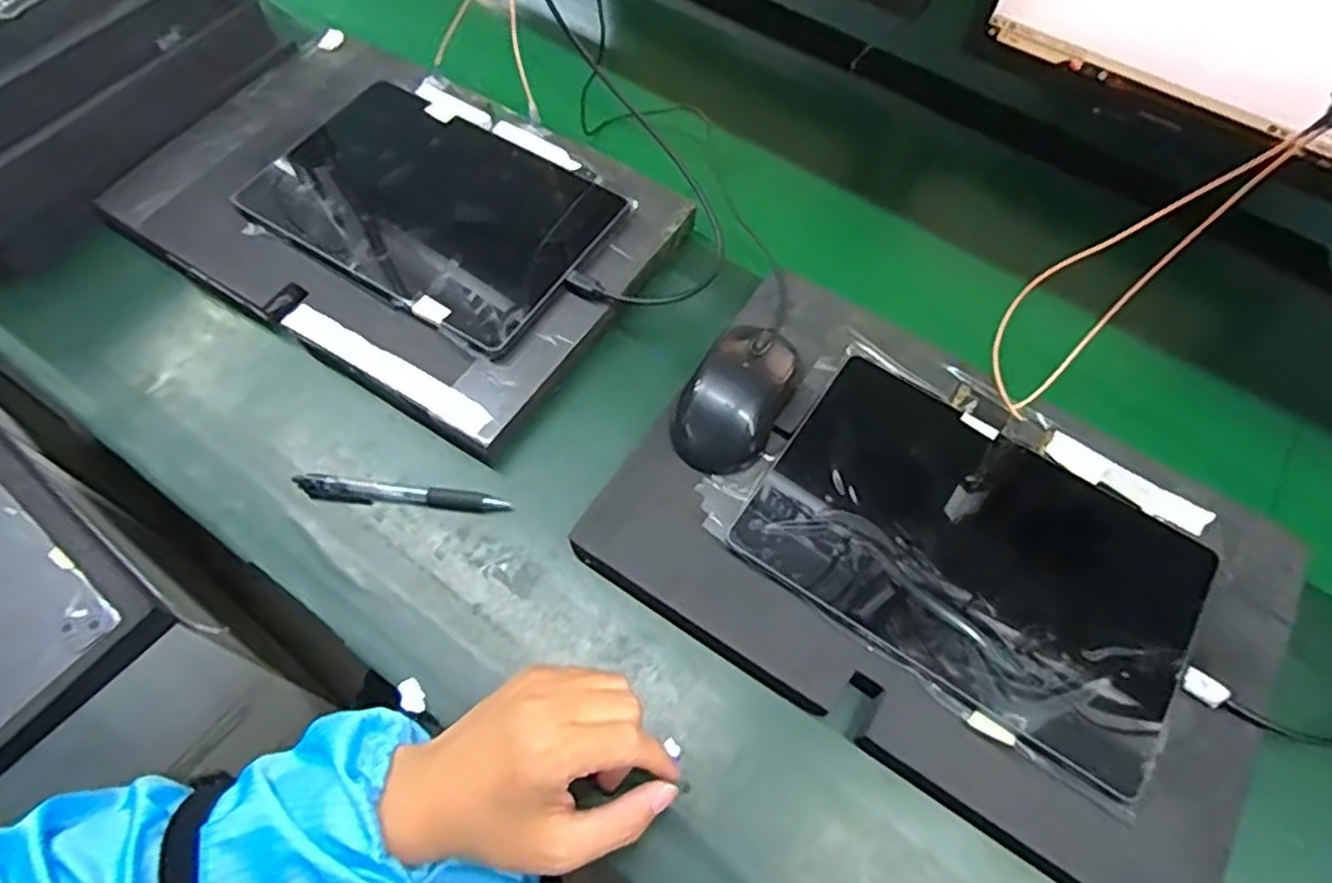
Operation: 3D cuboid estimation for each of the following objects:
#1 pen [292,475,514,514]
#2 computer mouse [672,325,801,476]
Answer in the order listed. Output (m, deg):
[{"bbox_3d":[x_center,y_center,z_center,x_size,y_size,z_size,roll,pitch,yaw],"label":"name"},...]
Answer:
[{"bbox_3d":[-0.174,0.036,0.485,0.138,0.009,0.015,5,61,0],"label":"pen"},{"bbox_3d":[0.048,-0.032,0.483,0.060,0.032,0.102,30,64,13],"label":"computer mouse"}]

